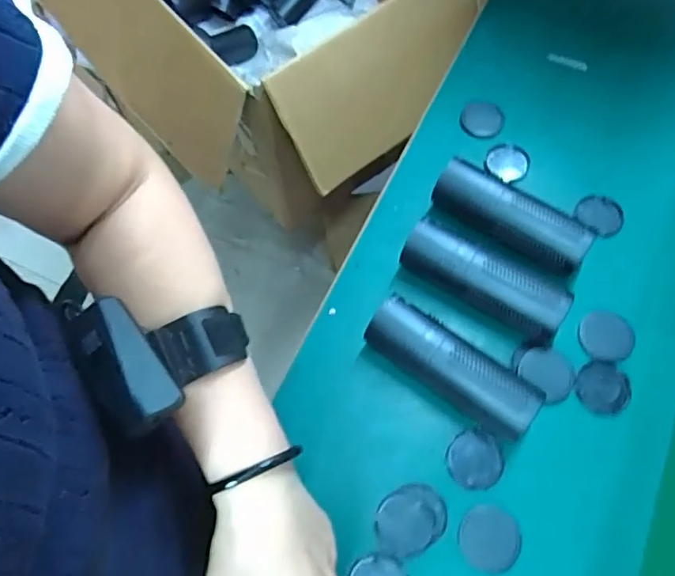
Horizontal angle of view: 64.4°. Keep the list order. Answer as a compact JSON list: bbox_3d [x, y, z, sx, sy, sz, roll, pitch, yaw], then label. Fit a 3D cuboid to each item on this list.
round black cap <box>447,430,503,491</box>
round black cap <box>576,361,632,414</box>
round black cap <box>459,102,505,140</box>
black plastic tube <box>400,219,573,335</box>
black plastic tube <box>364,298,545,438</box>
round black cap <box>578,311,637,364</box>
[{"bbox_3d":[0.126,0.157,0.489,0.049,0.007,0.050,-1,66,2],"label":"round black cap"},{"bbox_3d":[0.253,0.094,0.508,0.051,0.009,0.047,-1,66,2],"label":"round black cap"},{"bbox_3d":[0.174,-0.203,0.651,0.050,0.007,0.052,-1,66,2],"label":"round black cap"},{"bbox_3d":[0.142,-0.006,0.532,0.160,0.055,0.042,26,69,13],"label":"black plastic tube"},{"bbox_3d":[0.103,0.075,0.497,0.160,0.056,0.051,36,72,16],"label":"black plastic tube"},{"bbox_3d":[0.261,0.047,0.522,0.050,0.007,0.047,-1,66,2],"label":"round black cap"}]

